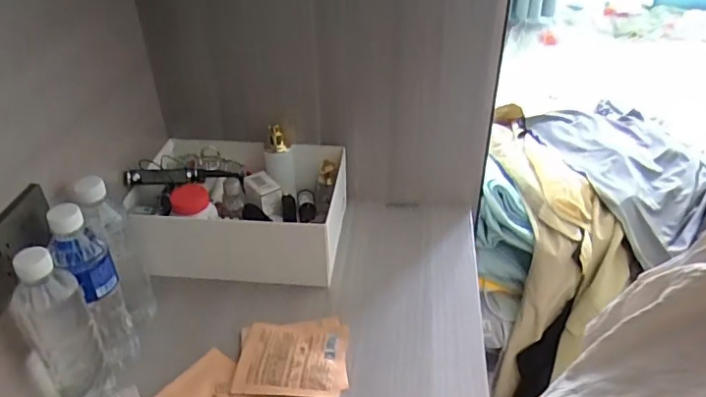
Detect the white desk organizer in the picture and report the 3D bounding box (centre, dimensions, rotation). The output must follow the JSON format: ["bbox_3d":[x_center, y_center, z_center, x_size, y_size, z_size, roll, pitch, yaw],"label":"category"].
[{"bbox_3d":[-0.165,0.009,0.848,0.293,0.131,0.208,2,36,4],"label":"white desk organizer"}]

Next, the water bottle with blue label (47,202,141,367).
[{"bbox_3d":[-0.289,0.105,0.637,0.058,0.231,0.058,-29,45,-33],"label":"water bottle with blue label"}]

